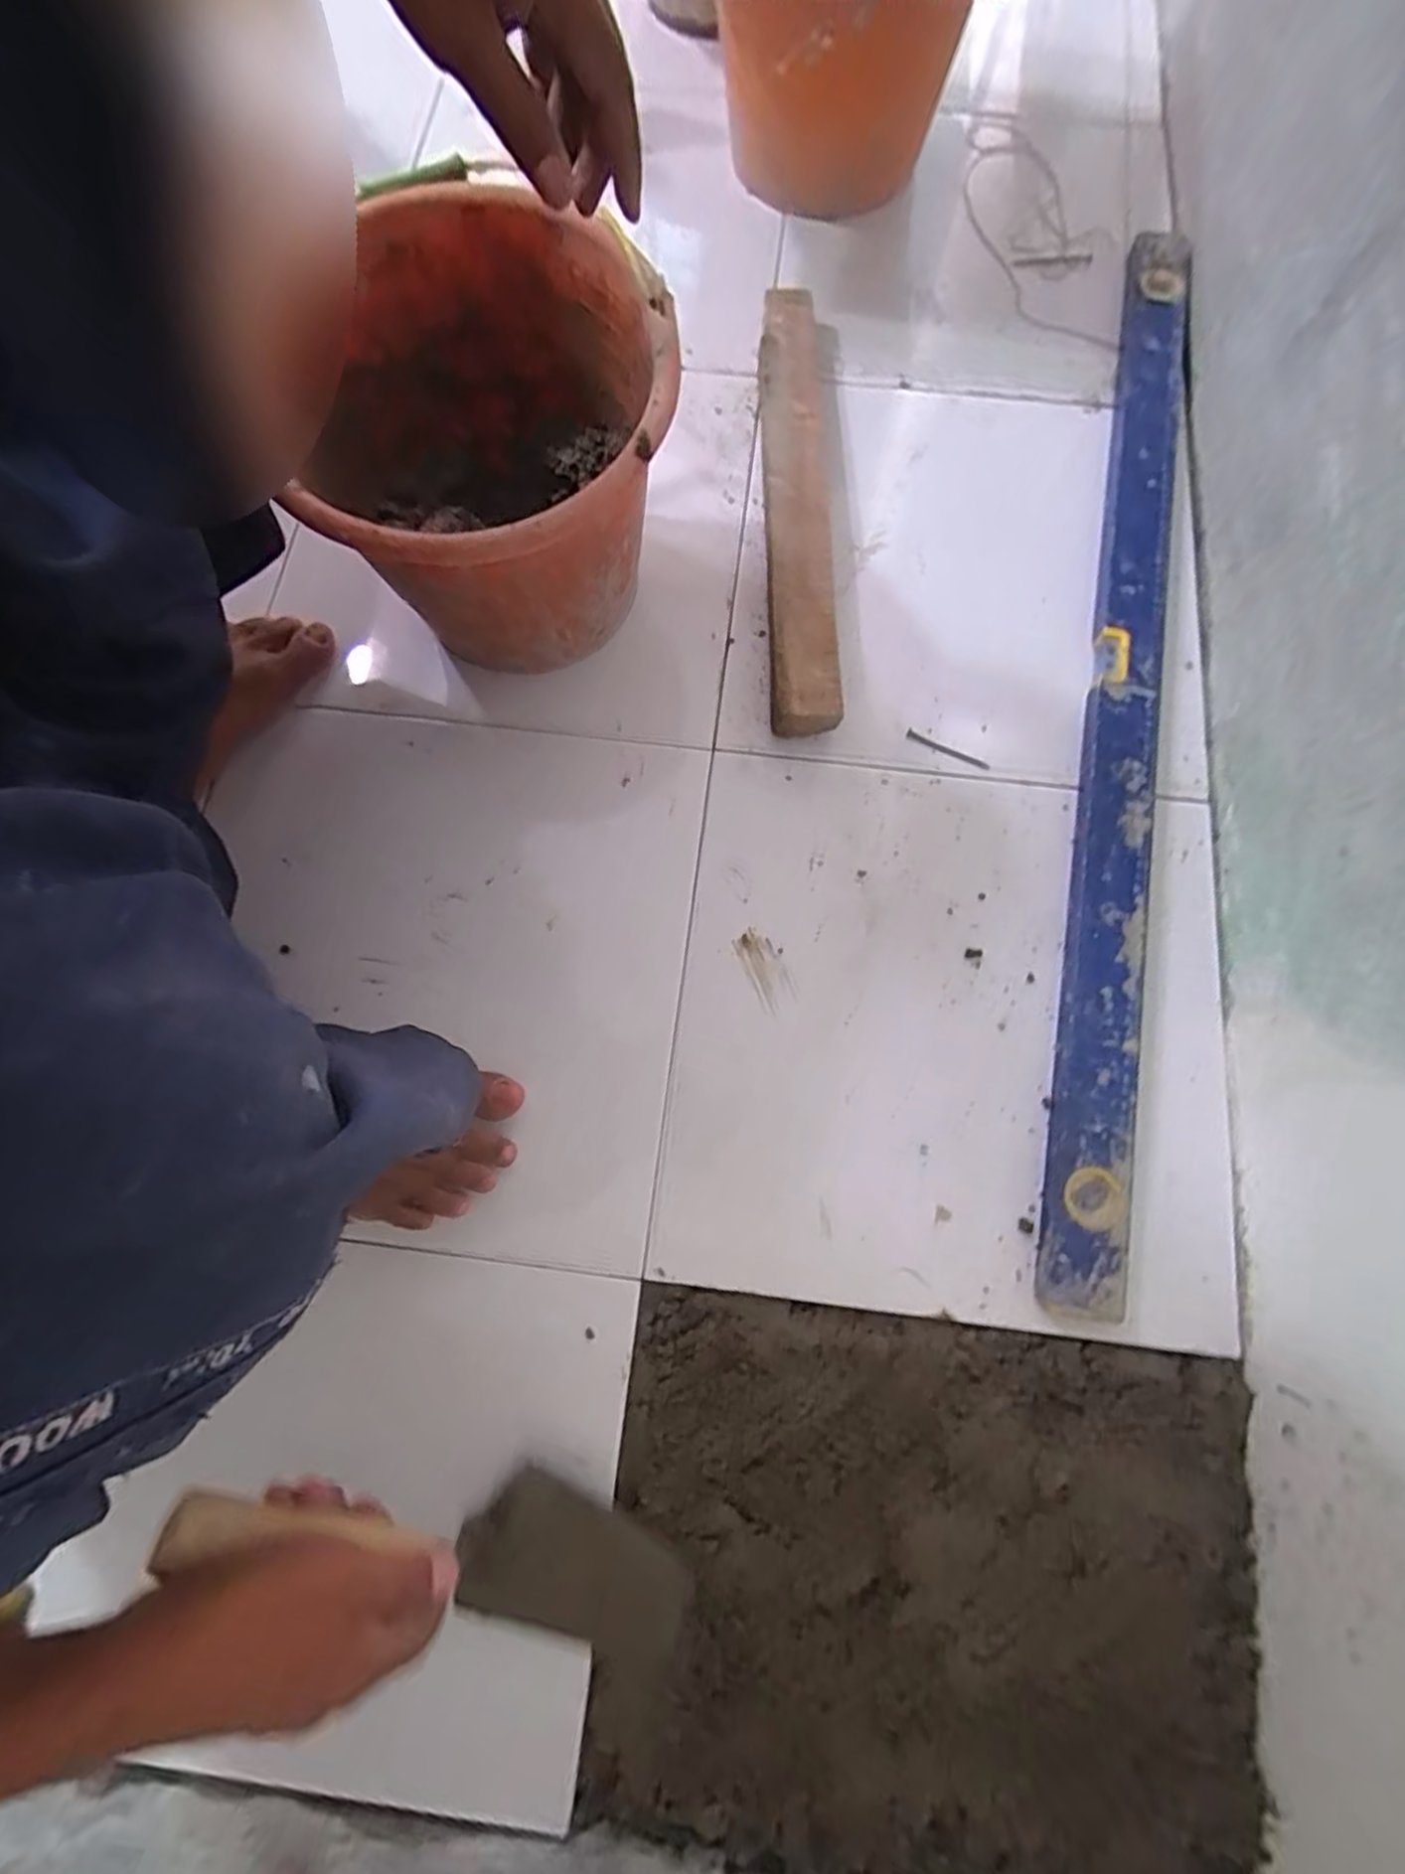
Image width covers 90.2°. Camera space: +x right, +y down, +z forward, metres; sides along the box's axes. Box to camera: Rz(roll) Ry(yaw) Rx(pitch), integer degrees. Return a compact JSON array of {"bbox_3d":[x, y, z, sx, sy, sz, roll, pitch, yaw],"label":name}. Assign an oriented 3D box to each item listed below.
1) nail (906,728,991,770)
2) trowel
[{"bbox_3d":[0.199,-0.152,0.567,0.071,0.004,0.009,27,78,8],"label":"nail"},{"bbox_3d":[-0.134,0.337,0.381,0.285,0.049,0.078,34,76,-24],"label":"trowel"}]

